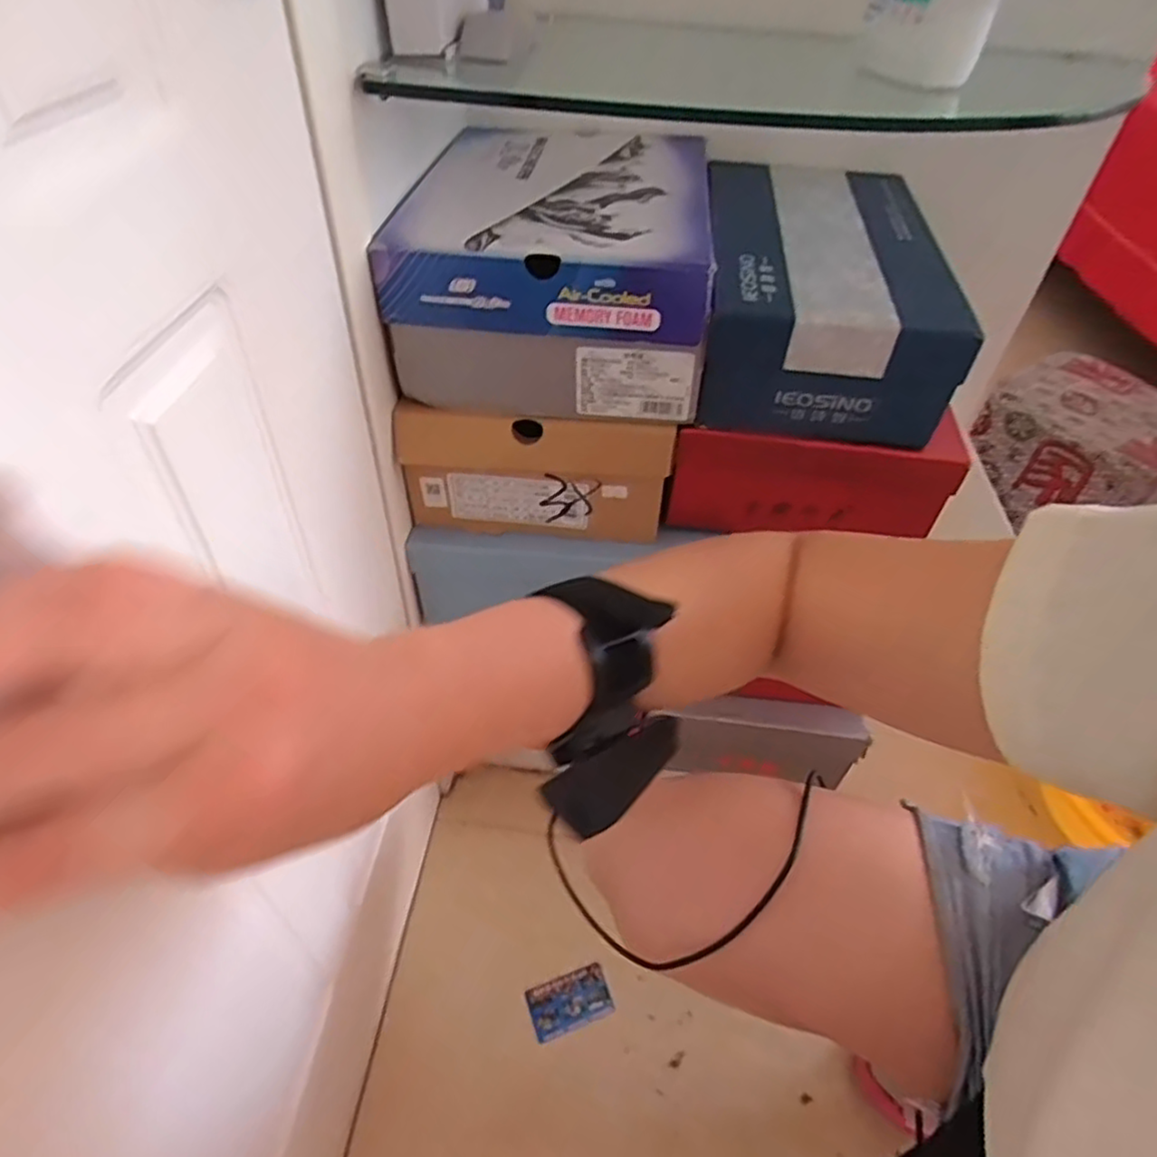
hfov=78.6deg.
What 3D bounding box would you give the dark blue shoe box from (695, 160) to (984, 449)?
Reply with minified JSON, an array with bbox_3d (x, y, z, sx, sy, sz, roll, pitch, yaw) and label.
[{"bbox_3d":[0.189,-0.226,0.569,0.177,0.108,0.252,8,46,4],"label":"dark blue shoe box"}]

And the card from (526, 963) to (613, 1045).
[{"bbox_3d":[-0.009,0.444,0.744,0.085,0.004,0.052,-16,50,-14],"label":"card"}]

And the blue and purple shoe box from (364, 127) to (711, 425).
[{"bbox_3d":[-0.014,-0.270,0.582,0.217,0.111,0.290,5,46,1],"label":"blue and purple shoe box"}]

